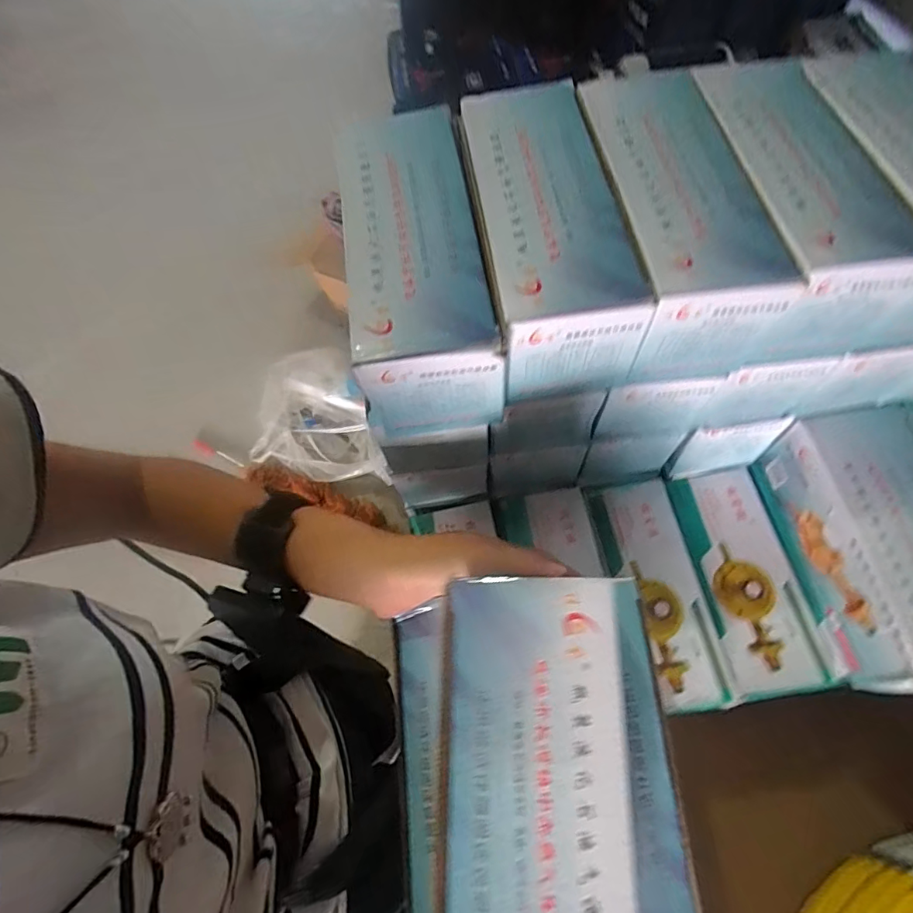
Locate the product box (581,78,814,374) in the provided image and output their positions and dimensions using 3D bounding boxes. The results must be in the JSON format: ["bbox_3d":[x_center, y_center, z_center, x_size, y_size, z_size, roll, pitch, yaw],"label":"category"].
[{"bbox_3d":[0.126,-0.148,0.309,0.082,0.074,0.188,-7,62,-3],"label":"product box"}]

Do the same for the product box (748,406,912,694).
[{"bbox_3d":[0.312,0.067,0.367,0.080,0.086,0.186,-5,62,-2],"label":"product box"}]

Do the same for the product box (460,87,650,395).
[{"bbox_3d":[0.049,-0.136,0.307,0.080,0.078,0.189,-7,62,-3],"label":"product box"}]

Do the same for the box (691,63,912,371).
[{"bbox_3d":[0.200,-0.156,0.312,0.082,0.077,0.179,-9,63,-4],"label":"box"}]

